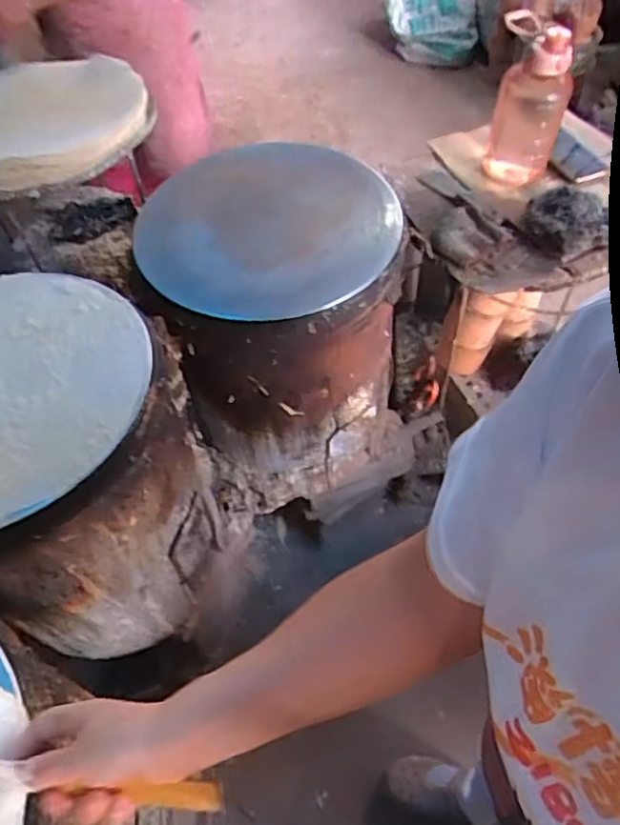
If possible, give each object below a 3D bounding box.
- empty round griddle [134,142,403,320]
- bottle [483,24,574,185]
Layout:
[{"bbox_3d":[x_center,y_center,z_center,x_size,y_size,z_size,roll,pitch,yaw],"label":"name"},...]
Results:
[{"bbox_3d":[-0.055,-0.266,0.878,0.352,0.041,0.328,0,53,0],"label":"empty round griddle"},{"bbox_3d":[0.351,-0.486,1.008,0.115,0.216,0.102,11,55,14],"label":"bottle"}]

